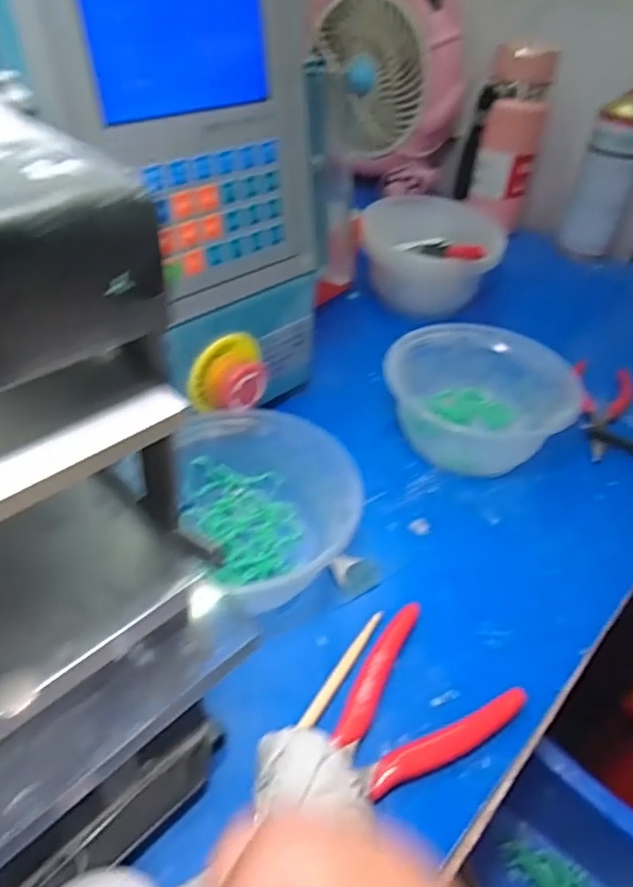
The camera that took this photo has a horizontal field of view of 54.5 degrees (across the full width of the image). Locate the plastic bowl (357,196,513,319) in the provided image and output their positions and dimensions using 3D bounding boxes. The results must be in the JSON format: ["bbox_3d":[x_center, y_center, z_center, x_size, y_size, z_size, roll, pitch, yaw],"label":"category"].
[{"bbox_3d":[0.112,-0.191,0.619,0.137,0.085,0.134,3,41,-3],"label":"plastic bowl"}]

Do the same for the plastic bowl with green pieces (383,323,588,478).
[{"bbox_3d":[0.117,-0.034,0.465,0.126,0.061,0.115,-15,46,-22],"label":"plastic bowl with green pieces"}]

